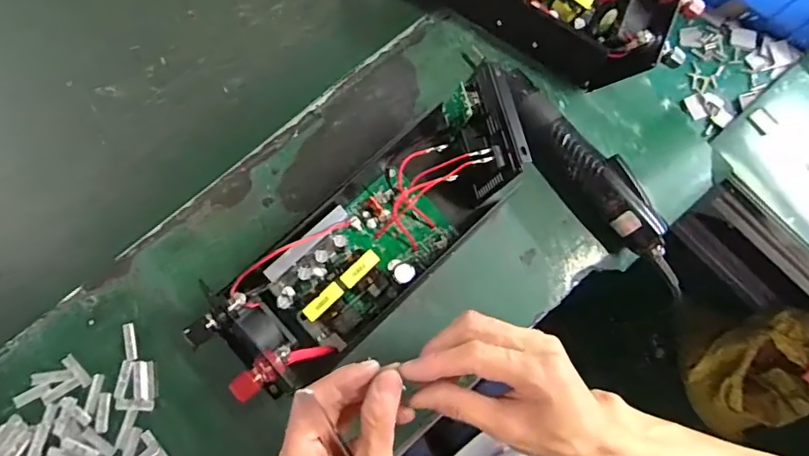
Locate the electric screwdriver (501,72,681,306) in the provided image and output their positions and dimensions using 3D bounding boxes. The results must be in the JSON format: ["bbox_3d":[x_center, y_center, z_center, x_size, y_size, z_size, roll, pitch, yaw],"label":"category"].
[{"bbox_3d":[0.169,-0.043,0.460,0.045,0.038,0.246,-33,79,-9],"label":"electric screwdriver"}]

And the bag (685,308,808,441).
[{"bbox_3d":[0.695,0.289,1.011,0.204,0.173,0.206,-16,77,-5],"label":"bag"}]

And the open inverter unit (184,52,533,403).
[{"bbox_3d":[-0.022,0.000,0.412,0.296,0.100,0.100,-43,81,-11],"label":"open inverter unit"}]

